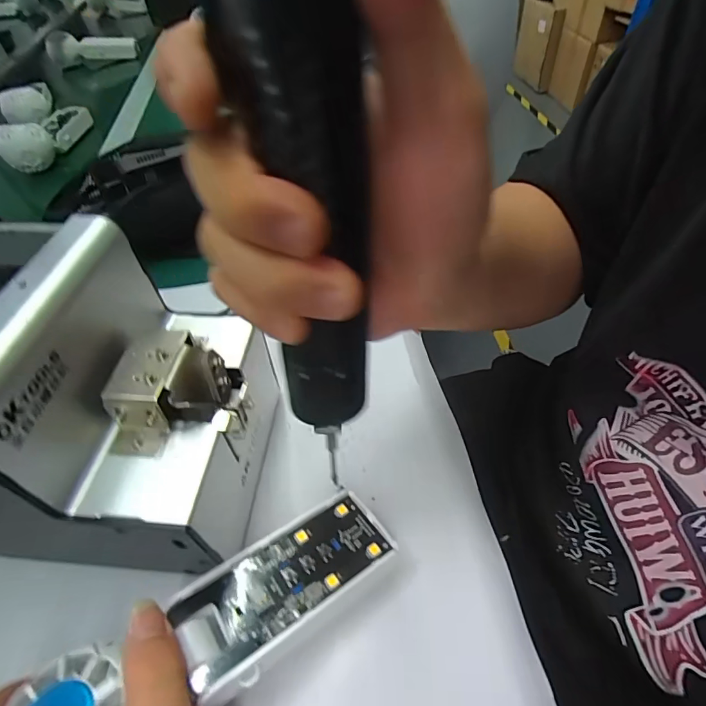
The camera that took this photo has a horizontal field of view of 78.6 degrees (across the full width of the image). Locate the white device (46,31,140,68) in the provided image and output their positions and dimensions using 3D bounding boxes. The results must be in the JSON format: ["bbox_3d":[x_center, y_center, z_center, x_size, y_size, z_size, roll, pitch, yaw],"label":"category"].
[{"bbox_3d":[-0.560,-0.663,0.931,0.178,0.056,0.044,-18,50,-10],"label":"white device"}]

